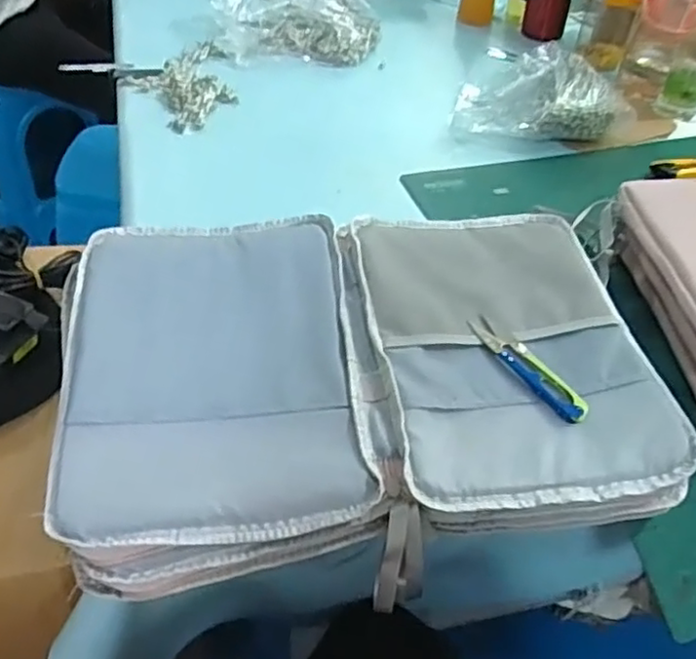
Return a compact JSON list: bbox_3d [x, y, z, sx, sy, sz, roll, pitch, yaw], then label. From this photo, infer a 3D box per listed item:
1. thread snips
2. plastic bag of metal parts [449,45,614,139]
[{"bbox_3d":[0.143,0.029,0.526,0.027,0.006,0.119,-21,52,-24],"label":"thread snips"},{"bbox_3d":[0.281,-0.342,0.962,0.231,0.083,0.157,15,46,9],"label":"plastic bag of metal parts"}]

